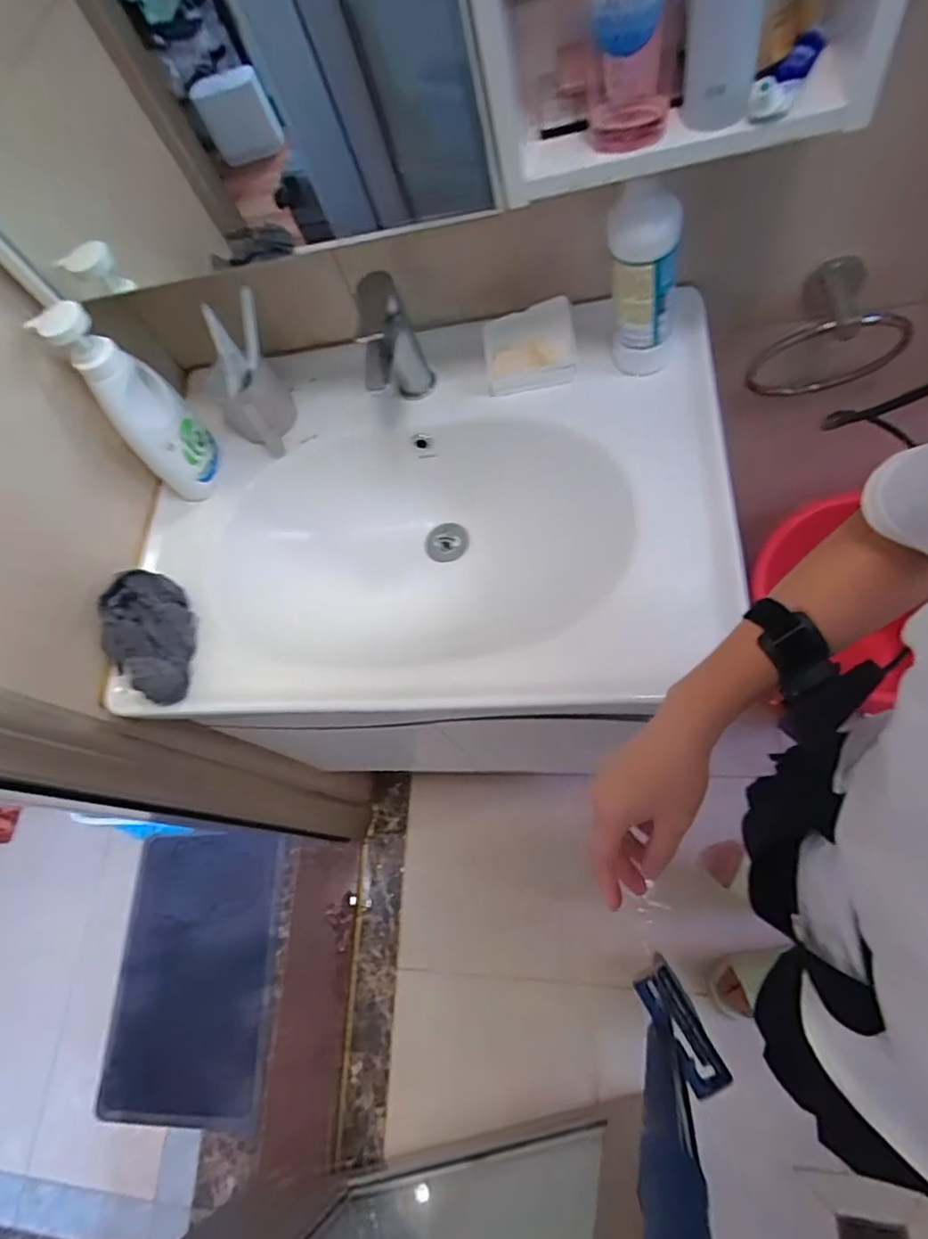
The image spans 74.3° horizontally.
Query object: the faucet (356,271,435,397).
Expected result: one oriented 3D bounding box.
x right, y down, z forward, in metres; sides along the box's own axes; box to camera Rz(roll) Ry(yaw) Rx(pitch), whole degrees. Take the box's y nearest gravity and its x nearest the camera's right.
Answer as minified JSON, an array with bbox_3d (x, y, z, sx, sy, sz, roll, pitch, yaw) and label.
[{"bbox_3d":[-0.076,-0.309,0.732,0.076,0.146,0.157,-9,65,-1],"label":"faucet"}]

